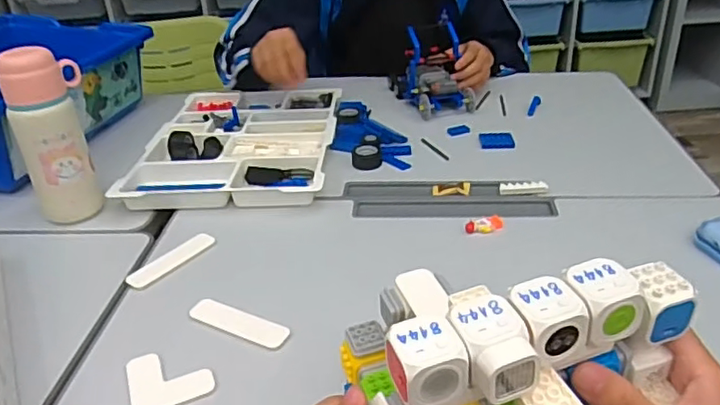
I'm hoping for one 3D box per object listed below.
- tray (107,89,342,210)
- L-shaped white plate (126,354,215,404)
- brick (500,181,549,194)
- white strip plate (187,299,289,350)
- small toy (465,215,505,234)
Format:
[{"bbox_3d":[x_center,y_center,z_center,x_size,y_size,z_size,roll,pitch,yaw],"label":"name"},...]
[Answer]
[{"bbox_3d":[-0.172,-0.101,0.908,0.261,0.032,0.371,-2,31,3],"label":"tray"},{"bbox_3d":[-0.165,0.151,0.521,0.068,0.005,0.066,-14,32,-18],"label":"L-shaped white plate"},{"bbox_3d":[0.207,-0.018,0.760,0.059,0.009,0.023,-2,28,23],"label":"brick"},{"bbox_3d":[-0.117,0.113,0.572,0.107,0.004,0.030,13,34,25],"label":"white strip plate"},{"bbox_3d":[0.143,0.027,0.686,0.046,0.015,0.020,-10,31,-11],"label":"small toy"}]

